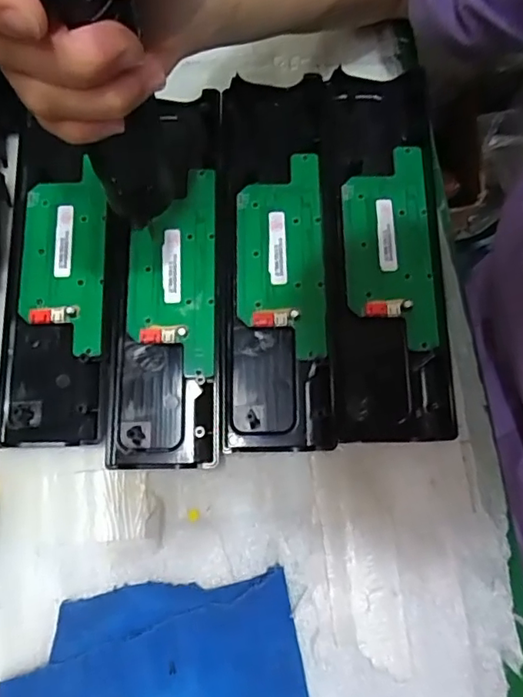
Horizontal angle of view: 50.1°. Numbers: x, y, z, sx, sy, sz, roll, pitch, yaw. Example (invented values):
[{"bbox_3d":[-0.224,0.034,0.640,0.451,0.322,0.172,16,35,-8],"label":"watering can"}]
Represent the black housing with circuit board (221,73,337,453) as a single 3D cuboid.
[{"bbox_3d":[0.010,-0.059,0.358,0.068,0.017,0.242,0,77,2],"label":"black housing with circuit board"}]

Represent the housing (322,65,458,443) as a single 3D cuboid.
[{"bbox_3d":[0.078,-0.065,0.353,0.071,0.014,0.241,-1,77,1],"label":"housing"}]

